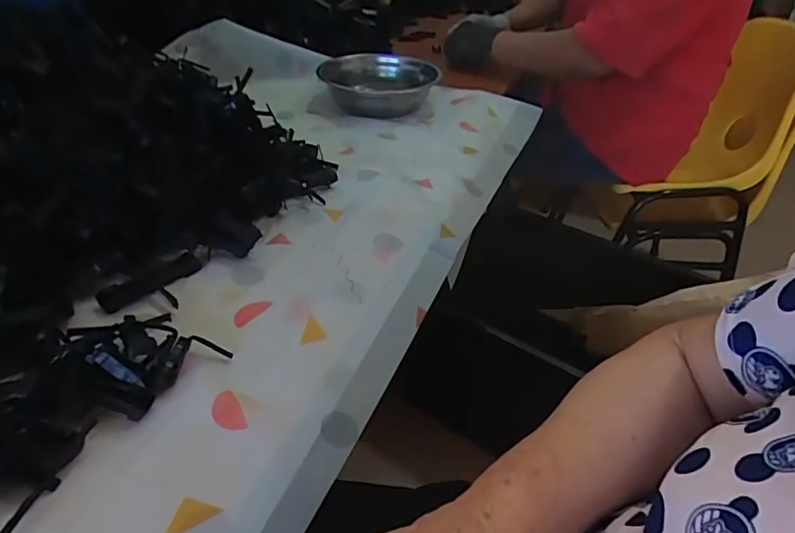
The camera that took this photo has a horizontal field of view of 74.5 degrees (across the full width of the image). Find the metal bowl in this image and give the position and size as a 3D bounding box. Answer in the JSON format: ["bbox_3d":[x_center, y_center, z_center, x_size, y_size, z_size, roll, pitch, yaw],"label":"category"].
[{"bbox_3d":[-0.028,-0.324,0.935,0.202,0.057,0.202,2,37,-1],"label":"metal bowl"}]

